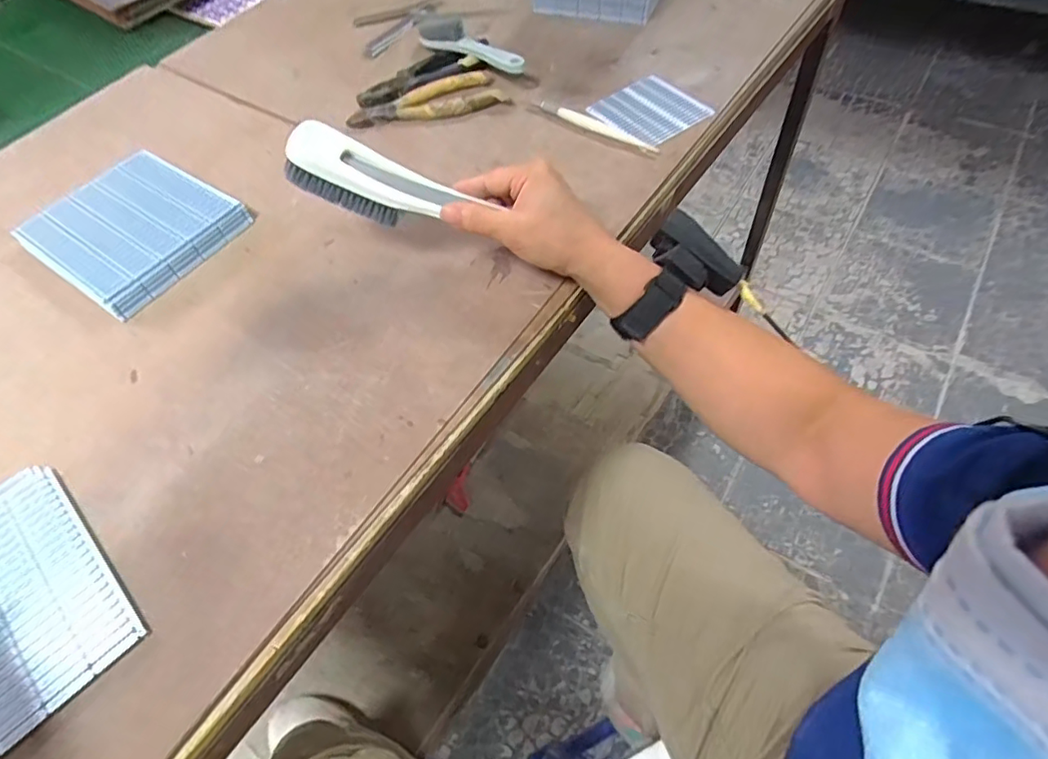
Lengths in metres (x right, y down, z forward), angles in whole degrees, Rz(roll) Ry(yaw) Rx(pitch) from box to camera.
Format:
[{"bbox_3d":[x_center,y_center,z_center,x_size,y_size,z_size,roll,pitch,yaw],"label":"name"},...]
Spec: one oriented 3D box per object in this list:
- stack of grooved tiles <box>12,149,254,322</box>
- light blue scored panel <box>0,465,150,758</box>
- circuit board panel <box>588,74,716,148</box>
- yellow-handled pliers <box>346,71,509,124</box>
[{"bbox_3d":[-0.353,-0.140,0.516,0.166,0.019,0.139,30,62,22],"label":"stack of grooved tiles"},{"bbox_3d":[-0.323,0.143,0.337,0.165,0.007,0.142,37,65,25],"label":"light blue scored panel"},{"bbox_3d":[0.124,-0.264,0.562,0.090,0.008,0.093,-28,58,-16],"label":"circuit board panel"},{"bbox_3d":[-0.101,-0.287,0.595,0.155,0.022,0.059,-13,55,-5],"label":"yellow-handled pliers"}]

